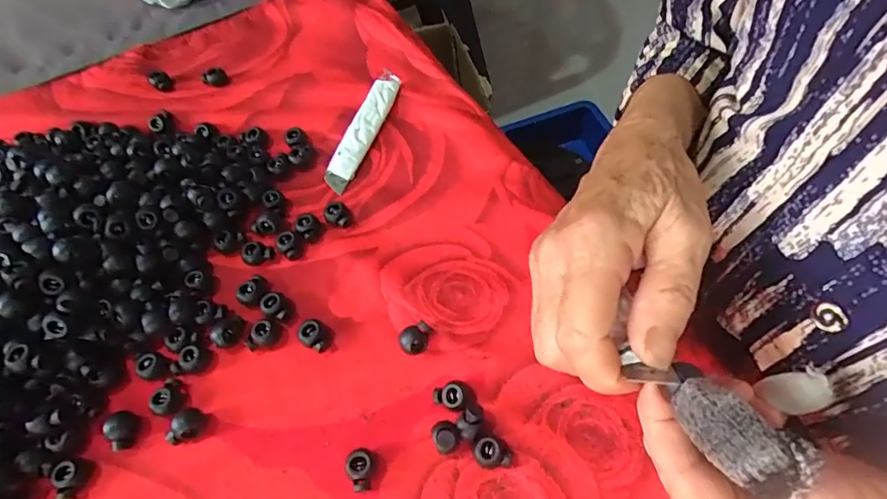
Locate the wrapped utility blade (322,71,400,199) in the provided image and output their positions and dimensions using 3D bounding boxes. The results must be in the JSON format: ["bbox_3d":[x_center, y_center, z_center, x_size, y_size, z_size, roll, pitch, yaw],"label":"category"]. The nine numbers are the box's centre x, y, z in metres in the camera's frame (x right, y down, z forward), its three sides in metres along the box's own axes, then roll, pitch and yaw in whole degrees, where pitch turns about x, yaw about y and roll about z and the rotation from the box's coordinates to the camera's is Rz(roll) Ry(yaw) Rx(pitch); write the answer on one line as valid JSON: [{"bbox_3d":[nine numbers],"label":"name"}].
[{"bbox_3d":[-0.057,-0.088,0.354,0.019,0.005,0.108,21,65,0],"label":"wrapped utility blade"}]

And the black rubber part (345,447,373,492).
[{"bbox_3d":[-0.041,0.108,0.239,0.012,0.011,0.019,-7,57,1],"label":"black rubber part"}]

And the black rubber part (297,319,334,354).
[{"bbox_3d":[-0.071,0.048,0.272,0.018,0.011,0.015,22,62,18],"label":"black rubber part"}]

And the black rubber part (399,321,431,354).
[{"bbox_3d":[-0.014,0.049,0.265,0.018,0.012,0.014,-25,58,-11],"label":"black rubber part"}]

